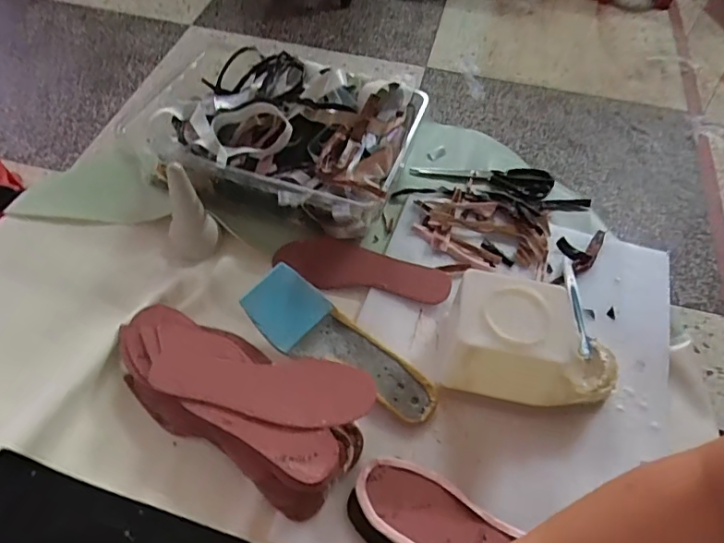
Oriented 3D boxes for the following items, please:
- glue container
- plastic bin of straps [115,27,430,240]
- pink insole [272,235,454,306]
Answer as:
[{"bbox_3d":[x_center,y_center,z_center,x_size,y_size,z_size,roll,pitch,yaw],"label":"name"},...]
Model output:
[{"bbox_3d":[0.189,0.080,0.564,0.186,0.111,0.097,9,54,3],"label":"glue container"},{"bbox_3d":[-0.136,-0.212,0.766,0.411,0.107,0.270,17,55,9],"label":"plastic bin of straps"},{"bbox_3d":[0.000,-0.001,0.673,0.225,0.013,0.074,16,55,8],"label":"pink insole"}]

